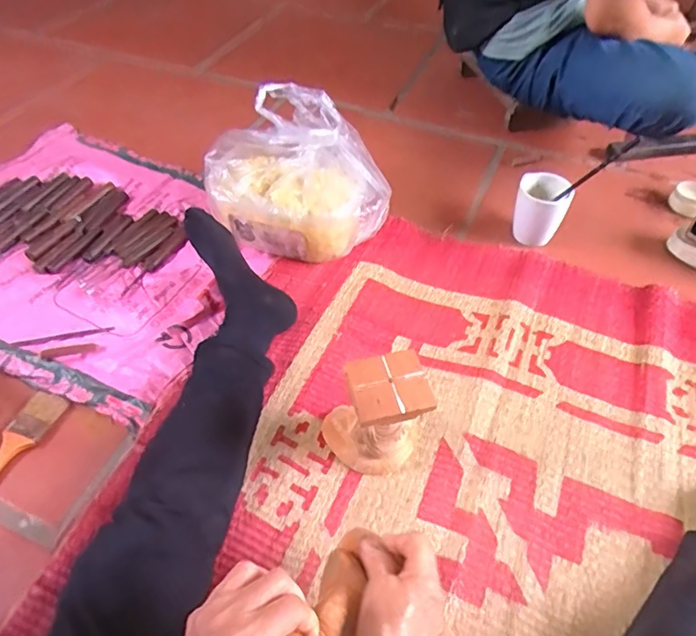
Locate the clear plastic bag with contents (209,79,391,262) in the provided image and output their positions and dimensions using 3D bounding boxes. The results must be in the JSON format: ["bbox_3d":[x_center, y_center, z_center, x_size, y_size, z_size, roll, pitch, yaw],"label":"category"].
[{"bbox_3d":[-0.074,-0.229,0.887,0.286,0.184,0.218,13,51,10],"label":"clear plastic bag with contents"}]

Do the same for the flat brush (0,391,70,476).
[{"bbox_3d":[-0.407,0.168,0.641,0.047,0.016,0.178,15,51,13],"label":"flat brush"}]

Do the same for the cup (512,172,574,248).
[{"bbox_3d":[0.329,-0.186,0.915,0.080,0.096,0.083,0,49,0],"label":"cup"}]

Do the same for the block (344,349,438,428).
[{"bbox_3d":[0.041,0.067,0.545,0.081,0.020,0.078,-12,51,-10],"label":"block"}]

